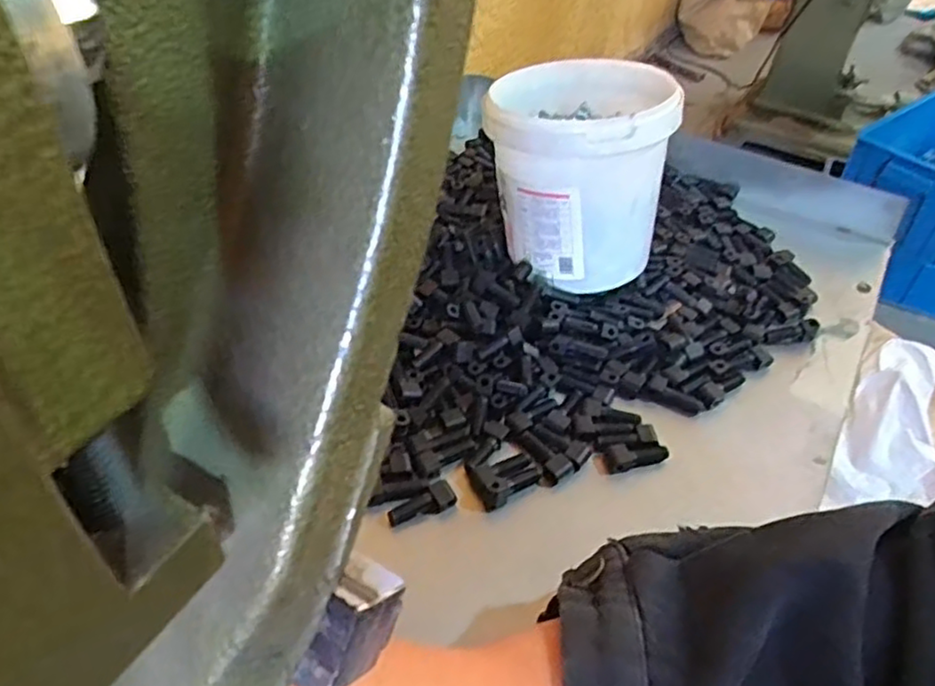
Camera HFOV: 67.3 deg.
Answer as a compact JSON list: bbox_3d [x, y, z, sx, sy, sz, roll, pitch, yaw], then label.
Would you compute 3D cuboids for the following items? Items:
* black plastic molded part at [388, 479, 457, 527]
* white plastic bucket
[{"bbox_3d":[-0.024,0.086,0.370,0.036,0.011,0.013,-23,52,-9],"label":"black plastic molded part"},{"bbox_3d":[0.078,-0.118,0.476,0.110,0.125,0.112,3,47,-3],"label":"white plastic bucket"}]

